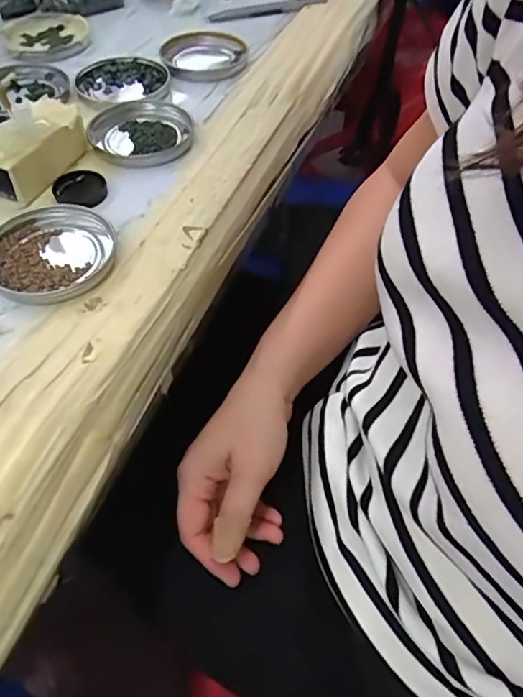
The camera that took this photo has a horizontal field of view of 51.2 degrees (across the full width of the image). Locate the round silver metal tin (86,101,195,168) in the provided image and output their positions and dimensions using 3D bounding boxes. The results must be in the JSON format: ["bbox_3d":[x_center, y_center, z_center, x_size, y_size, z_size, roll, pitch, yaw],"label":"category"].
[{"bbox_3d":[-0.096,-0.166,0.415,0.070,0.015,0.078,-37,60,-25],"label":"round silver metal tin"}]

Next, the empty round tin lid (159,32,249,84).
[{"bbox_3d":[-0.052,-0.268,0.503,0.076,0.010,0.087,-11,53,-8],"label":"empty round tin lid"}]

